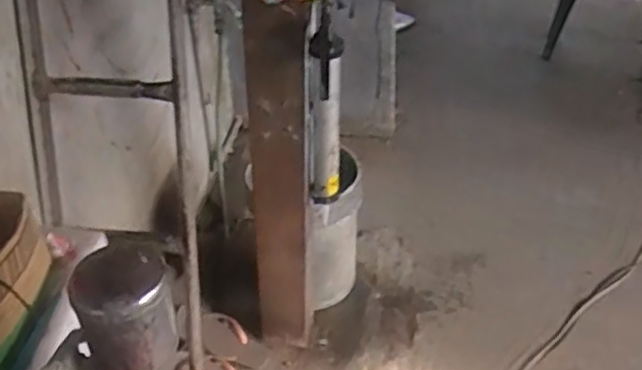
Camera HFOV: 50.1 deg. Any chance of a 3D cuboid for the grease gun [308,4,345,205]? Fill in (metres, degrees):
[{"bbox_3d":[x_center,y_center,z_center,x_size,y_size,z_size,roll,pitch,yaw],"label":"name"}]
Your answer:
[{"bbox_3d":[0.011,-0.114,1.368,0.069,0.461,0.156,-1,38,2],"label":"grease gun"}]

